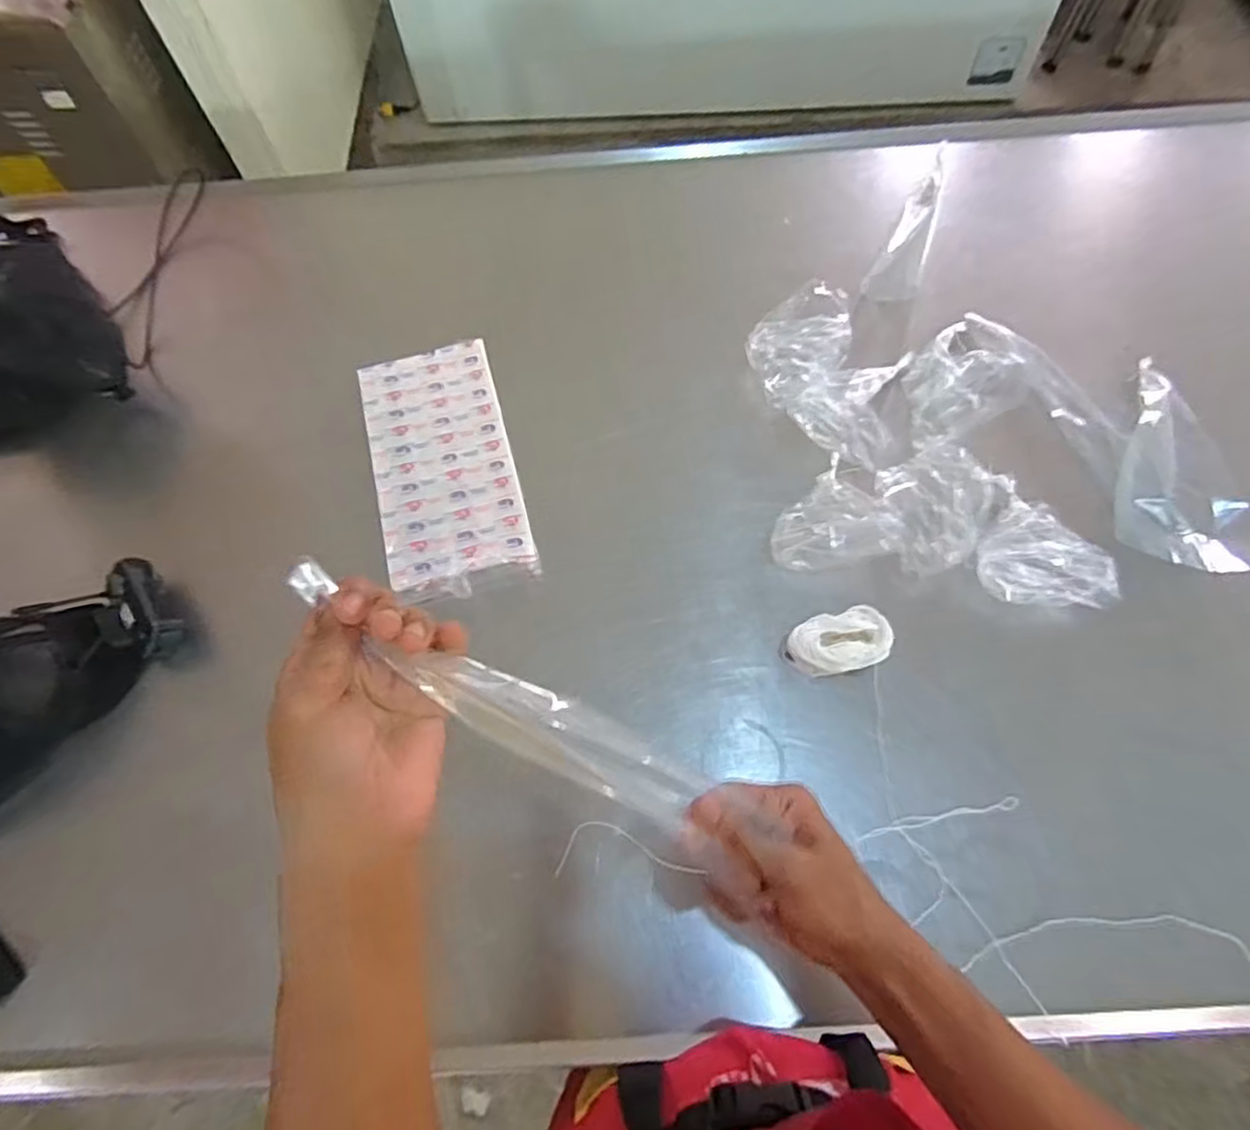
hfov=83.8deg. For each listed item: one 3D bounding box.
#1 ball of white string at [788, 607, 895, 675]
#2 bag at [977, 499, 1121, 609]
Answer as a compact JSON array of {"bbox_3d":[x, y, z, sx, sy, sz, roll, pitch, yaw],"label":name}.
[{"bbox_3d":[0.203,0.076,0.662,0.093,0.050,0.059,-17,66,-5],"label":"ball of white string"},{"bbox_3d":[0.411,0.004,0.692,0.088,0.077,0.126,-38,70,-14],"label":"bag"}]

